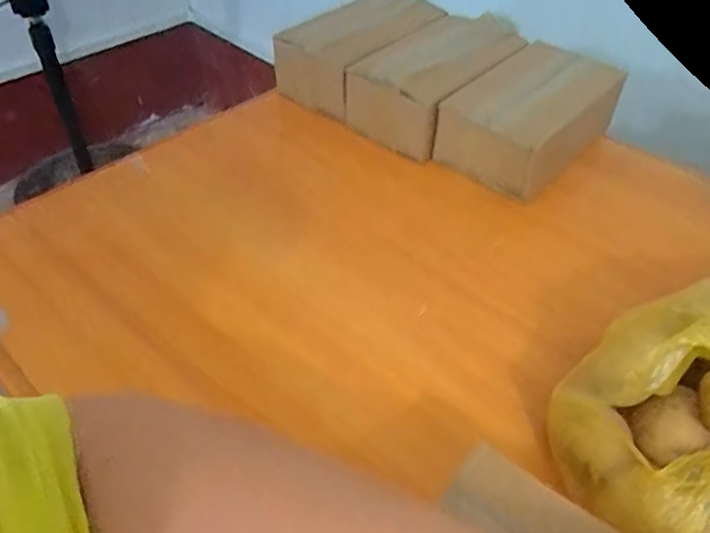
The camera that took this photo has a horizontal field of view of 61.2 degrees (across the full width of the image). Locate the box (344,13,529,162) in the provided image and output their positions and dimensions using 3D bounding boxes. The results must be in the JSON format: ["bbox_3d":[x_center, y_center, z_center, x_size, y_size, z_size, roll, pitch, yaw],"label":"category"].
[{"bbox_3d":[0.090,-0.216,0.692,0.130,0.075,0.205,27,49,25],"label":"box"}]

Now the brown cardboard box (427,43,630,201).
[{"bbox_3d":[0.184,-0.159,0.645,0.118,0.072,0.198,33,52,30],"label":"brown cardboard box"}]

